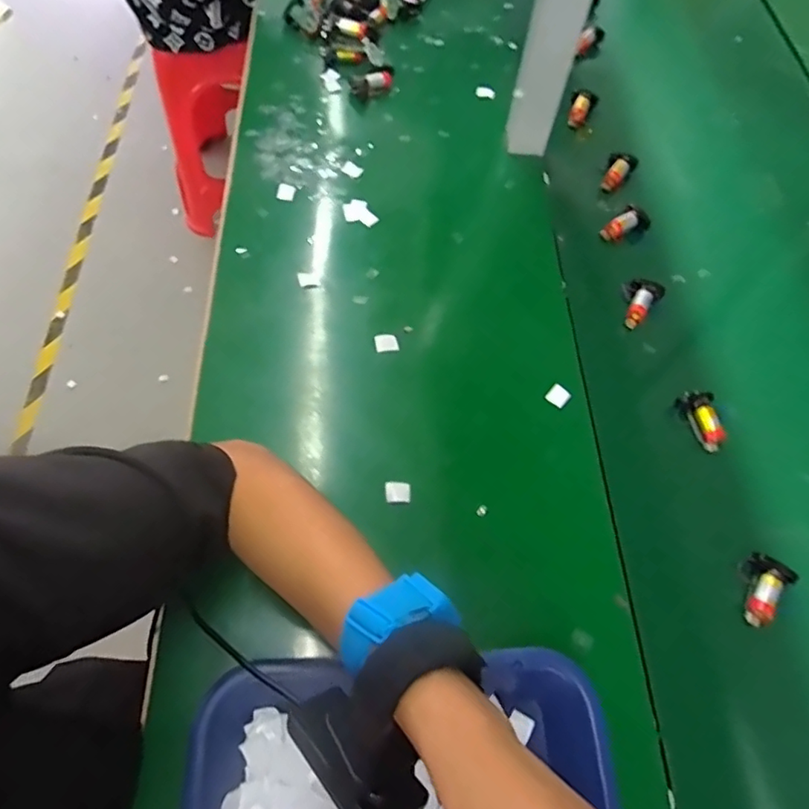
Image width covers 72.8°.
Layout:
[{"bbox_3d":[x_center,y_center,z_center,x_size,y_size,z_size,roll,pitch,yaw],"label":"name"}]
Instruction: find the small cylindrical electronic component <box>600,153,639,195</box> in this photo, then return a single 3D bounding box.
[{"bbox_3d":[0.242,-0.262,0.623,0.031,0.022,0.045,27,65,10],"label":"small cylindrical electronic component"}]

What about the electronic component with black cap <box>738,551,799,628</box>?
[{"bbox_3d":[0.271,0.141,0.418,0.030,0.021,0.050,40,68,15],"label":"electronic component with black cap"}]

